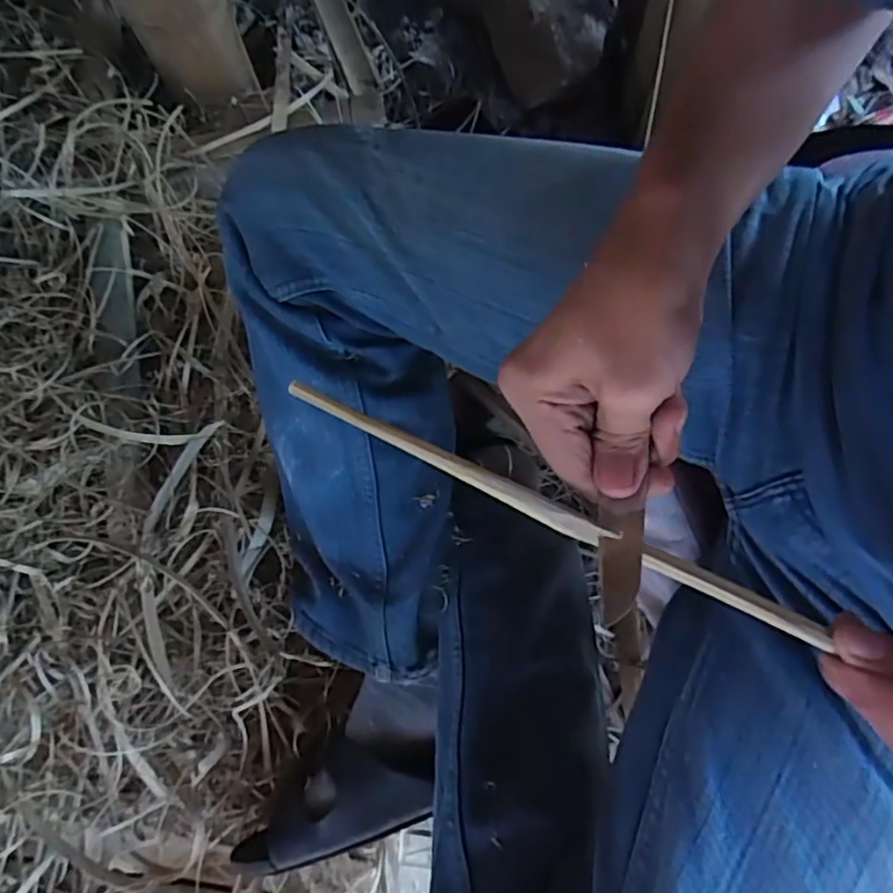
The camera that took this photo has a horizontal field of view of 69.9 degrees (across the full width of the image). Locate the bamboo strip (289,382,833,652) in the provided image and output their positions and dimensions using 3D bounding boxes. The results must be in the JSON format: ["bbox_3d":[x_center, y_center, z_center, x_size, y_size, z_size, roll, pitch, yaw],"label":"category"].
[{"bbox_3d":[0.036,0.024,0.268,0.238,0.007,0.009,25,76,14],"label":"bamboo strip"}]

